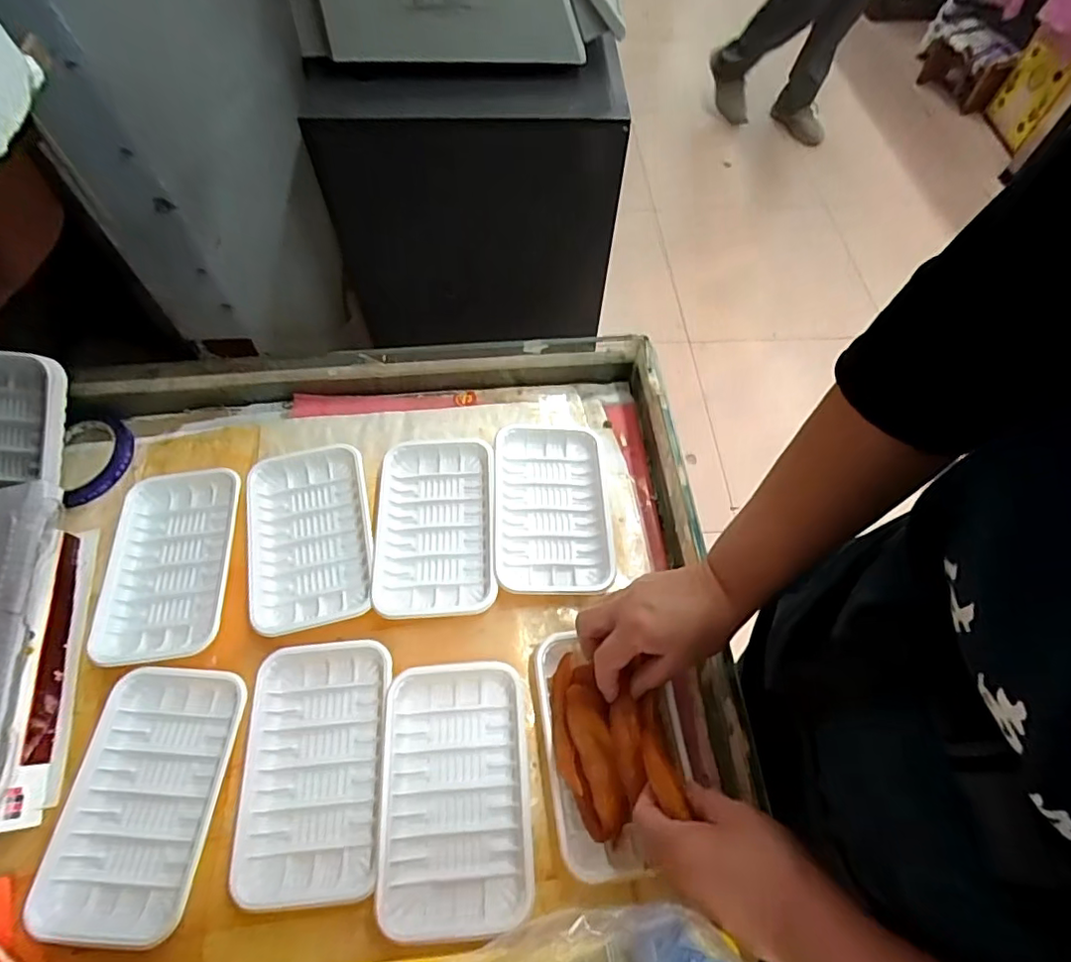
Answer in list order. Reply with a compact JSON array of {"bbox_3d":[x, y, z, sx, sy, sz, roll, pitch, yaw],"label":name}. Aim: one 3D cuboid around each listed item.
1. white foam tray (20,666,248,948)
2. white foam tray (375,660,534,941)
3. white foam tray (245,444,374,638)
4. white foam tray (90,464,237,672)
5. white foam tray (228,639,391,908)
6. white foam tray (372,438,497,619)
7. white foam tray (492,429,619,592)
[{"bbox_3d":[-0.291,0.232,0.423,0.101,0.022,0.172,4,61,0],"label":"white foam tray"},{"bbox_3d":[-0.059,0.229,0.424,0.106,0.023,0.172,-2,61,-3],"label":"white foam tray"},{"bbox_3d":[-0.206,0.050,0.518,0.107,0.018,0.169,-11,62,-8],"label":"white foam tray"},{"bbox_3d":[-0.327,0.072,0.502,0.108,0.014,0.171,-5,61,-4],"label":"white foam tray"},{"bbox_3d":[-0.169,0.213,0.431,0.103,0.019,0.172,-1,61,-2],"label":"white foam tray"},{"bbox_3d":[-0.091,0.039,0.520,0.107,0.018,0.170,-2,61,-3],"label":"white foam tray"},{"bbox_3d":[0.015,0.024,0.531,0.108,0.022,0.166,-1,61,-2],"label":"white foam tray"}]

